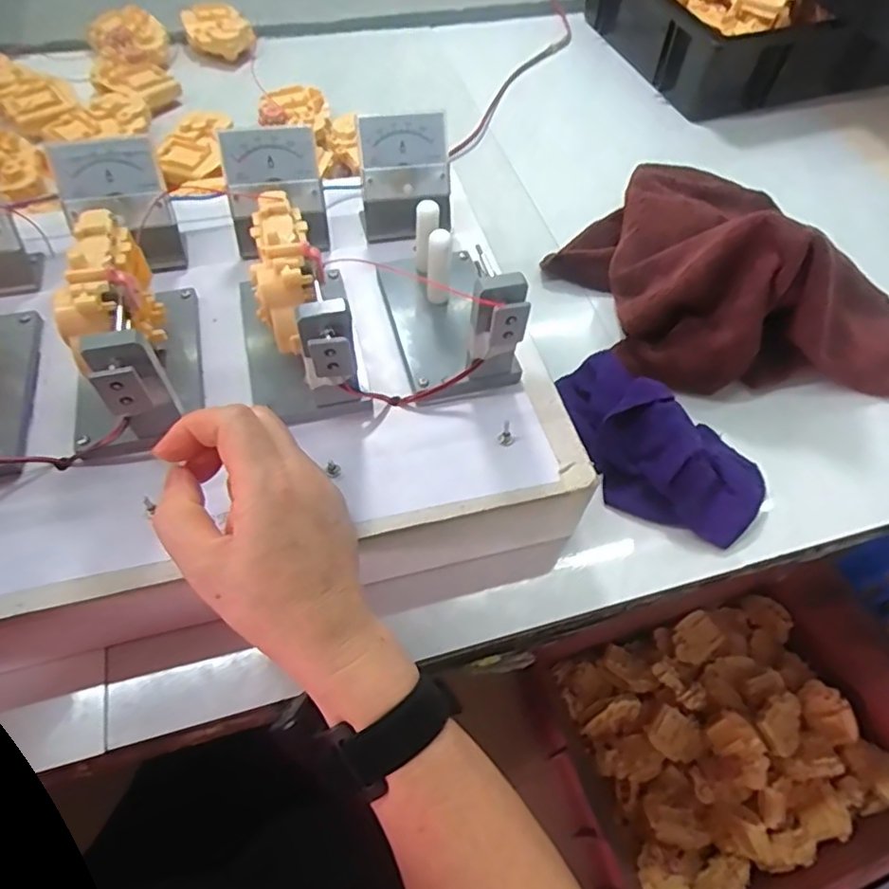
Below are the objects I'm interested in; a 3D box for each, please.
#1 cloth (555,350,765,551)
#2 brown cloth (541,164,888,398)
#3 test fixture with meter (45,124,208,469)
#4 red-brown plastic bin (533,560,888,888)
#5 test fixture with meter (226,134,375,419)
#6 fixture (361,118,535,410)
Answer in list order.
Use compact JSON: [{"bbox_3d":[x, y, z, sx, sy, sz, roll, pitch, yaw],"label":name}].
[{"bbox_3d":[0.149,-0.001,0.417,0.157,0.050,0.093,26,60,13],"label":"cloth"},{"bbox_3d":[0.238,-0.140,0.471,0.220,0.111,0.296,-27,63,-19],"label":"brown cloth"},{"bbox_3d":[-0.197,-0.089,0.356,0.076,0.082,0.202,-11,59,-10],"label":"test fixture with meter"},{"bbox_3d":[0.436,0.441,0.902,0.536,0.189,0.386,-16,60,-13],"label":"red-brown plastic bin"},{"bbox_3d":[-0.096,-0.106,0.372,0.072,0.077,0.199,-12,59,-10],"label":"test fixture with meter"},{"bbox_3d":[-0.007,-0.124,0.390,0.070,0.083,0.196,-11,59,-10],"label":"fixture"}]

